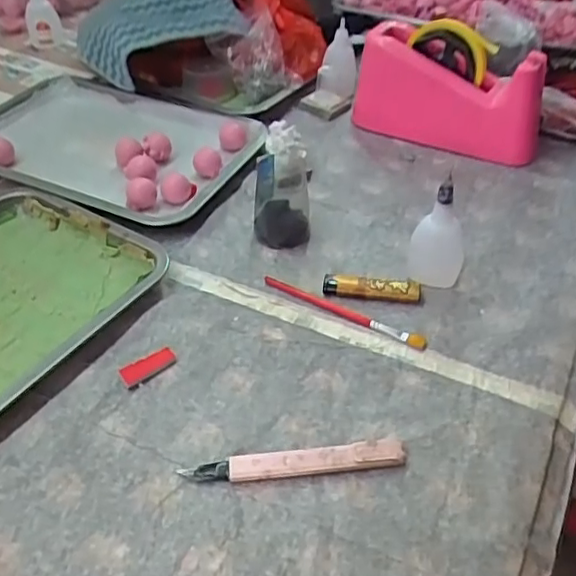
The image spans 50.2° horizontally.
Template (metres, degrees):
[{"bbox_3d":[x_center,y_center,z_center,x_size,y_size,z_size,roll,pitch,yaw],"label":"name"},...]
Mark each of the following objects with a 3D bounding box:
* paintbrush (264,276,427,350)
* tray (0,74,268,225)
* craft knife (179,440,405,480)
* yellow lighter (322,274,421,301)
[{"bbox_3d":[0.044,0.017,0.493,0.141,0.006,0.015,22,48,23],"label":"paintbrush"},{"bbox_3d":[-0.195,-0.158,0.659,0.313,0.030,0.205,20,47,21],"label":"tray"},{"bbox_3d":[0.004,0.111,0.392,0.139,0.011,0.017,-4,43,-3],"label":"craft knife"},{"bbox_3d":[0.068,0.000,0.503,0.077,0.015,0.016,5,43,6],"label":"yellow lighter"}]

